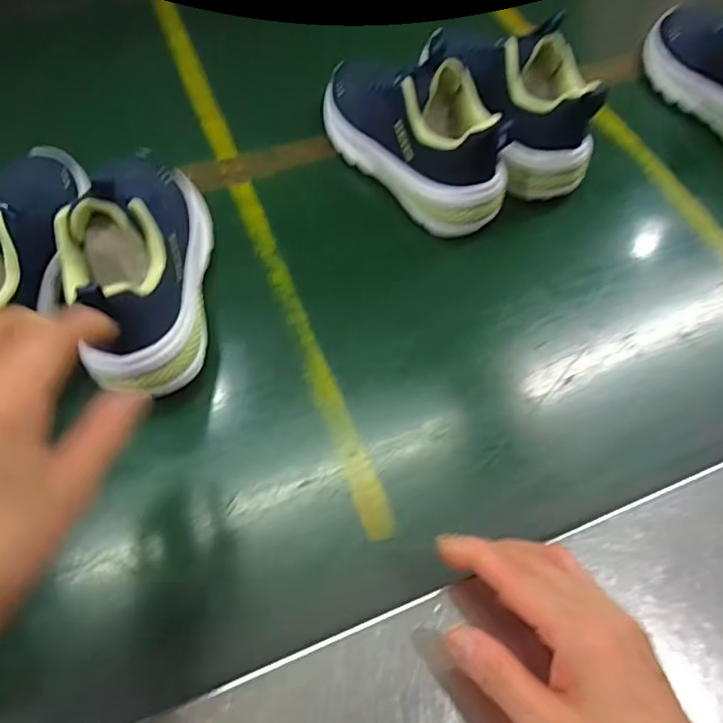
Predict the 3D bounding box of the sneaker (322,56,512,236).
[{"bbox_3d":[0.044,-0.196,0.465,0.083,0.110,0.186,-38,65,-26],"label":"sneaker"}]

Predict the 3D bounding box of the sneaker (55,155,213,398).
[{"bbox_3d":[-0.147,-0.078,0.375,0.073,0.100,0.184,-2,55,-6],"label":"sneaker"}]

